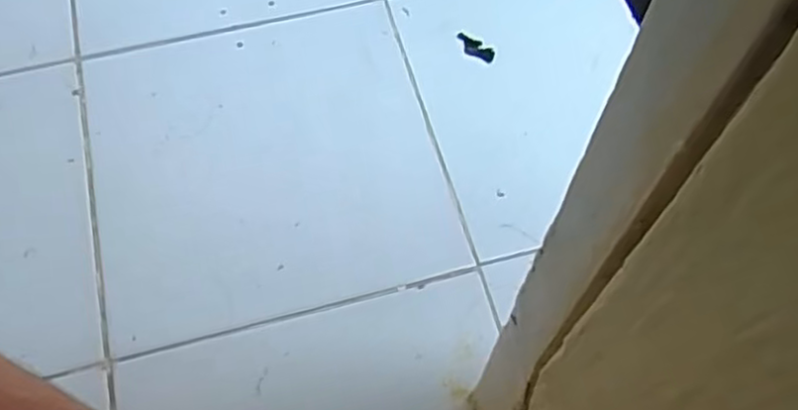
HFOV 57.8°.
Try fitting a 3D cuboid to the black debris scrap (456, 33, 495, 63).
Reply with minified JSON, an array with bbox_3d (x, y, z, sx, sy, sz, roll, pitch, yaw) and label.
[{"bbox_3d":[0.072,-0.150,0.688,0.040,0.007,0.018,24,65,10],"label":"black debris scrap"}]

